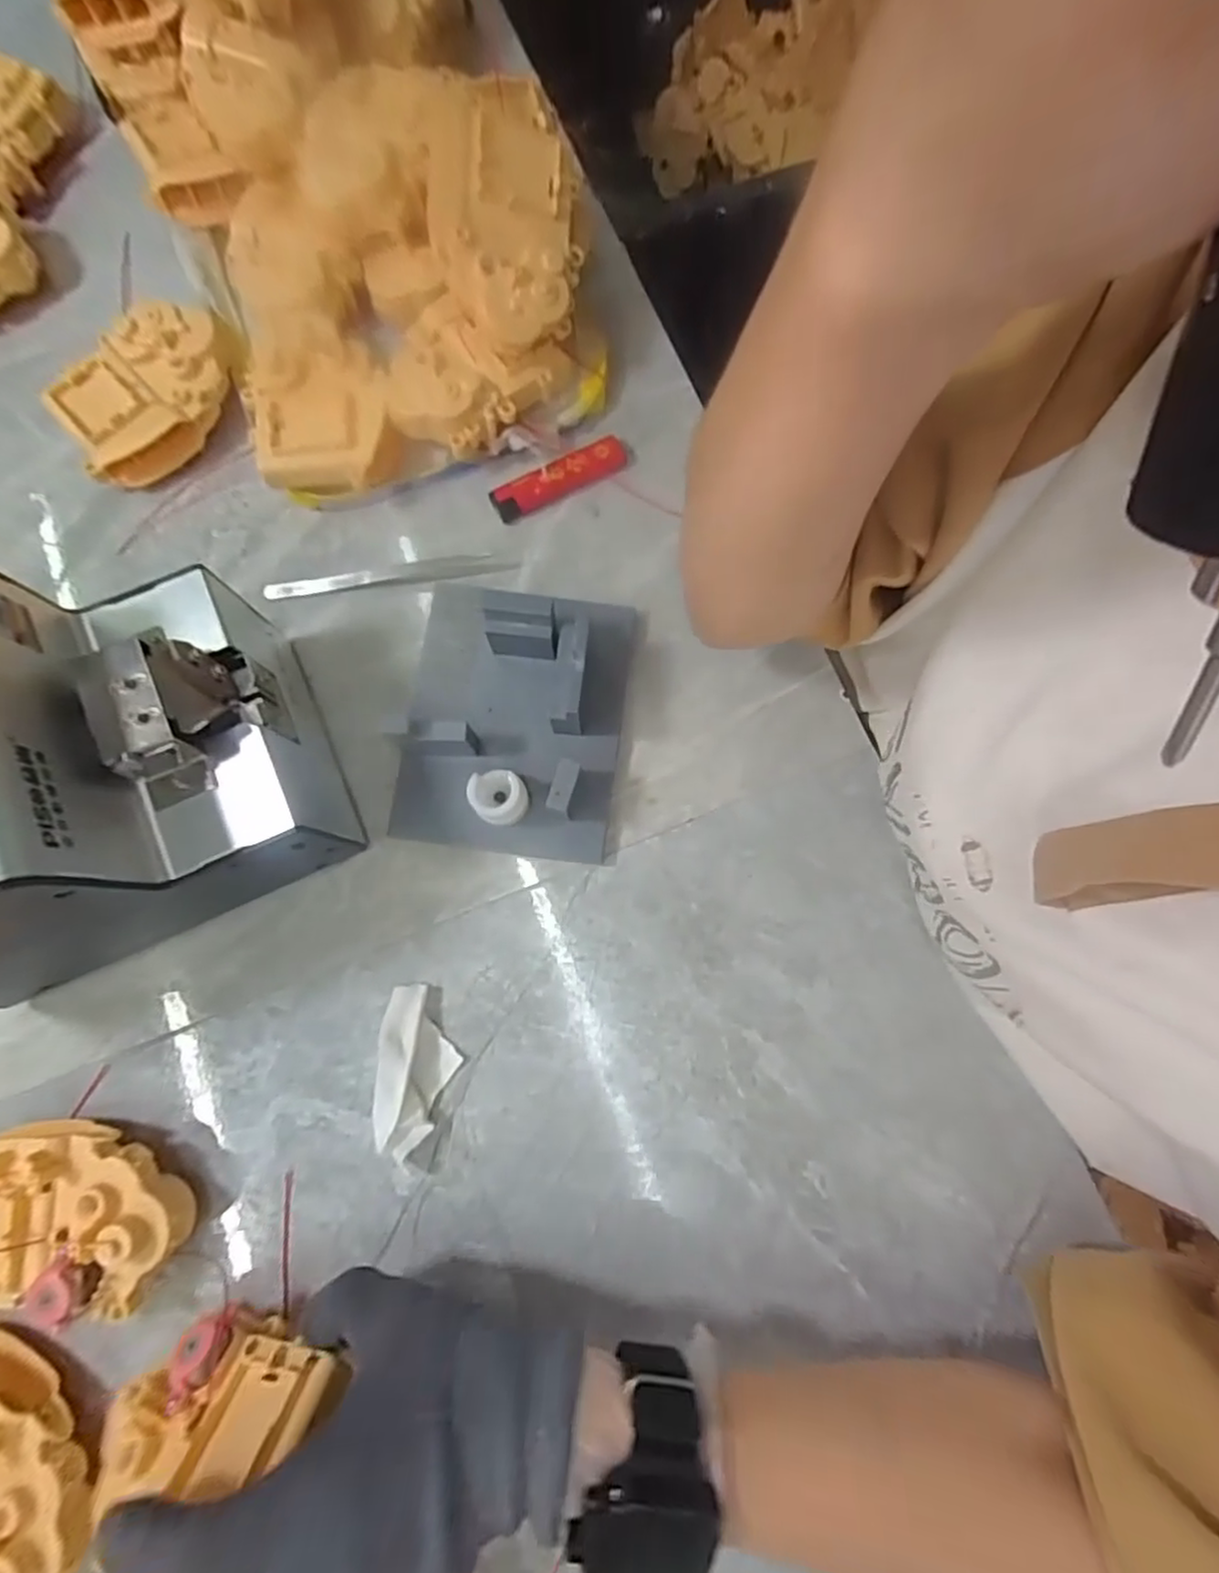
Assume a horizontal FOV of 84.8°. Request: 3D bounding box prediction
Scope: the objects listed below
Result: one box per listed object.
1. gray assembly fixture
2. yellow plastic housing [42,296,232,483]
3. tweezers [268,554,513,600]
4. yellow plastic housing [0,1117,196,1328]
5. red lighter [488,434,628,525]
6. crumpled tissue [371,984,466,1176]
[{"bbox_3d":[-0.051,-0.038,0.332,0.114,0.045,0.136,7,79,2],"label":"gray assembly fixture"},{"bbox_3d":[-0.253,-0.215,0.372,0.099,0.043,0.069,-39,81,-7],"label":"yellow plastic housing"},{"bbox_3d":[-0.121,-0.116,0.368,0.135,0.005,0.012,-8,79,-1],"label":"tweezers"},{"bbox_3d":[-0.236,0.186,0.291,0.105,0.038,0.071,5,79,1],"label":"yellow plastic housing"},{"bbox_3d":[-0.028,-0.175,0.377,0.080,0.012,0.021,-27,80,-5],"label":"red lighter"},{"bbox_3d":[-0.091,0.136,0.313,0.035,0.013,0.081,2,79,1],"label":"crumpled tissue"}]

